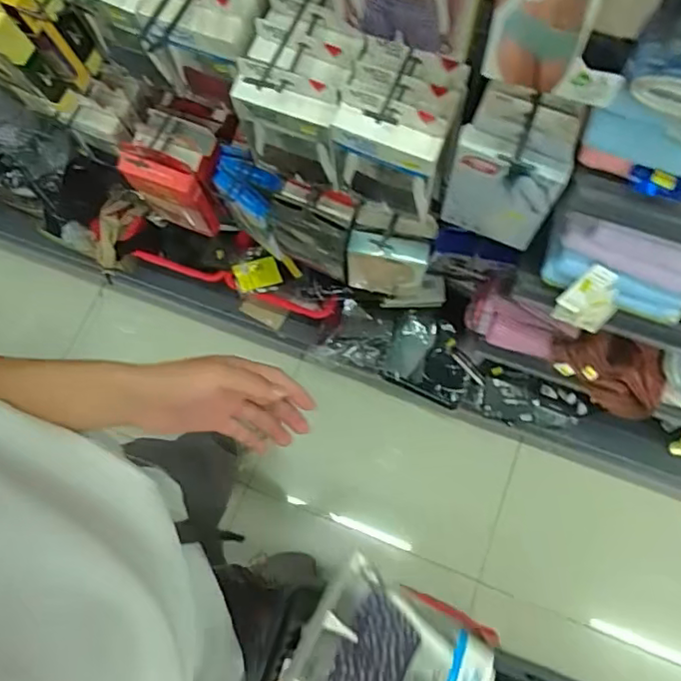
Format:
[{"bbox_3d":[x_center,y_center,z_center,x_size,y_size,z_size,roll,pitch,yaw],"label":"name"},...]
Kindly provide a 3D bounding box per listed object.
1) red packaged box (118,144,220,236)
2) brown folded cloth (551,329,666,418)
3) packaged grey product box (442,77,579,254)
[{"bbox_3d":[-0.315,-0.272,1.081,0.137,0.207,0.057,20,73,7],"label":"red packaged box"},{"bbox_3d":[0.500,0.071,1.063,0.155,0.236,0.032,-13,42,39],"label":"brown folded cloth"},{"bbox_3d":[0.205,-0.200,0.715,0.128,0.204,0.080,31,75,11],"label":"packaged grey product box"}]

